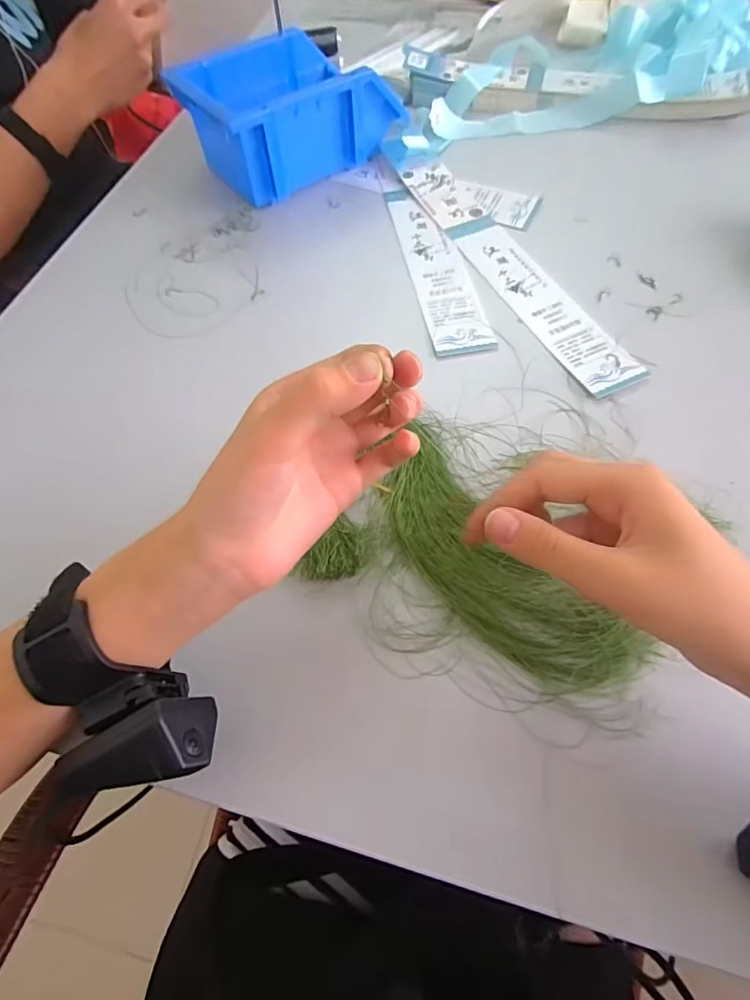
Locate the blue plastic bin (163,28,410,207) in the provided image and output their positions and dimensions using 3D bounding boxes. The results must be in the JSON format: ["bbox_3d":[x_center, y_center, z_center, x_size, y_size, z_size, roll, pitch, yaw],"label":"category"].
[{"bbox_3d":[-0.078,-0.359,0.477,0.171,0.077,0.121,-34,65,-16],"label":"blue plastic bin"}]

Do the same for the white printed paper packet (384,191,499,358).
[{"bbox_3d":[0.051,-0.199,0.429,0.046,0.004,0.205,-10,61,-4],"label":"white printed paper packet"}]

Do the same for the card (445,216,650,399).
[{"bbox_3d":[0.128,-0.163,0.406,0.046,0.005,0.214,-24,63,-11],"label":"card"}]

